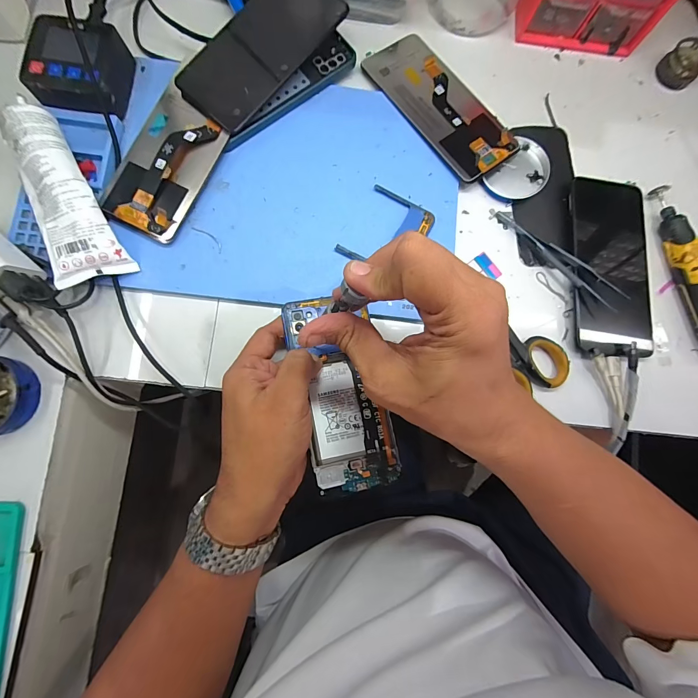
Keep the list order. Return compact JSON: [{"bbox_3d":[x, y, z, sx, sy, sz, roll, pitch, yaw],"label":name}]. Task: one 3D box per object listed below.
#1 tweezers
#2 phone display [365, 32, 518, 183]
[{"bbox_3d":[0.189,-0.087,0.318,0.140,0.011,0.020,43,81,12],"label":"tweezers"},{"bbox_3d":[0.088,-0.238,0.338,0.069,0.004,0.164,-36,82,-9],"label":"phone display"}]

